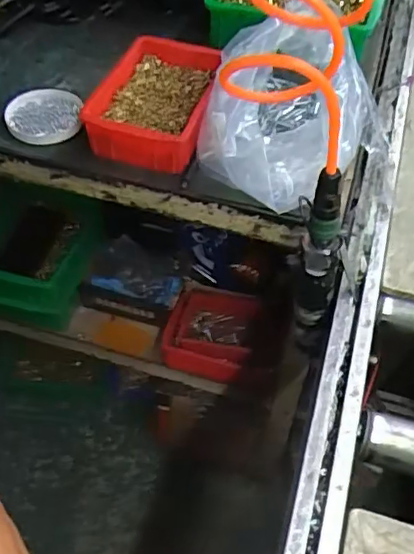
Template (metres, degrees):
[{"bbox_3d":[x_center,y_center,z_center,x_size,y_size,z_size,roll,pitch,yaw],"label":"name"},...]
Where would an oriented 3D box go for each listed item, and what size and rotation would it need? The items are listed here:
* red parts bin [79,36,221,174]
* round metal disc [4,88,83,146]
[{"bbox_3d":[-0.065,-0.223,0.713,0.136,0.059,0.203,9,52,6],"label":"red parts bin"},{"bbox_3d":[-0.209,-0.209,0.719,0.093,0.019,0.099,-6,52,-6],"label":"round metal disc"}]

